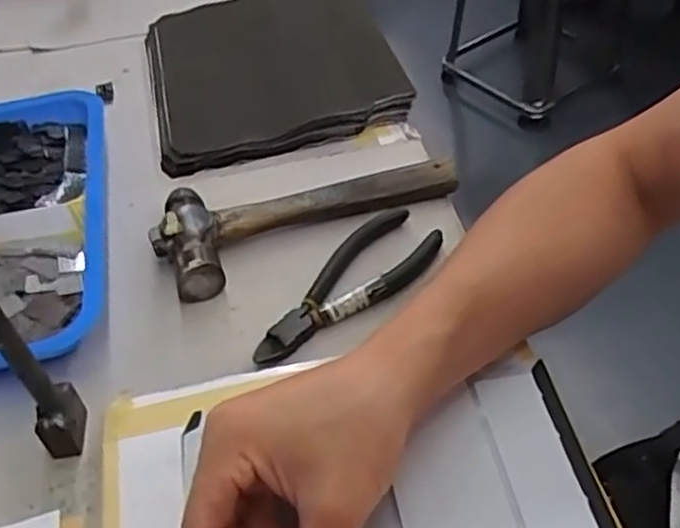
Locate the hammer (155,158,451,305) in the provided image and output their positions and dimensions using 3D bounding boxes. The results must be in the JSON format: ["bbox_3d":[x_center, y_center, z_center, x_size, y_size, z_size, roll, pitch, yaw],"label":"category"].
[{"bbox_3d":[-0.024,-0.044,0.500,0.214,0.027,0.076,-21,48,-14],"label":"hammer"}]

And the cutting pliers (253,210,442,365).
[{"bbox_3d":[0.003,0.015,0.457,0.147,0.017,0.051,-35,53,-26],"label":"cutting pliers"}]

